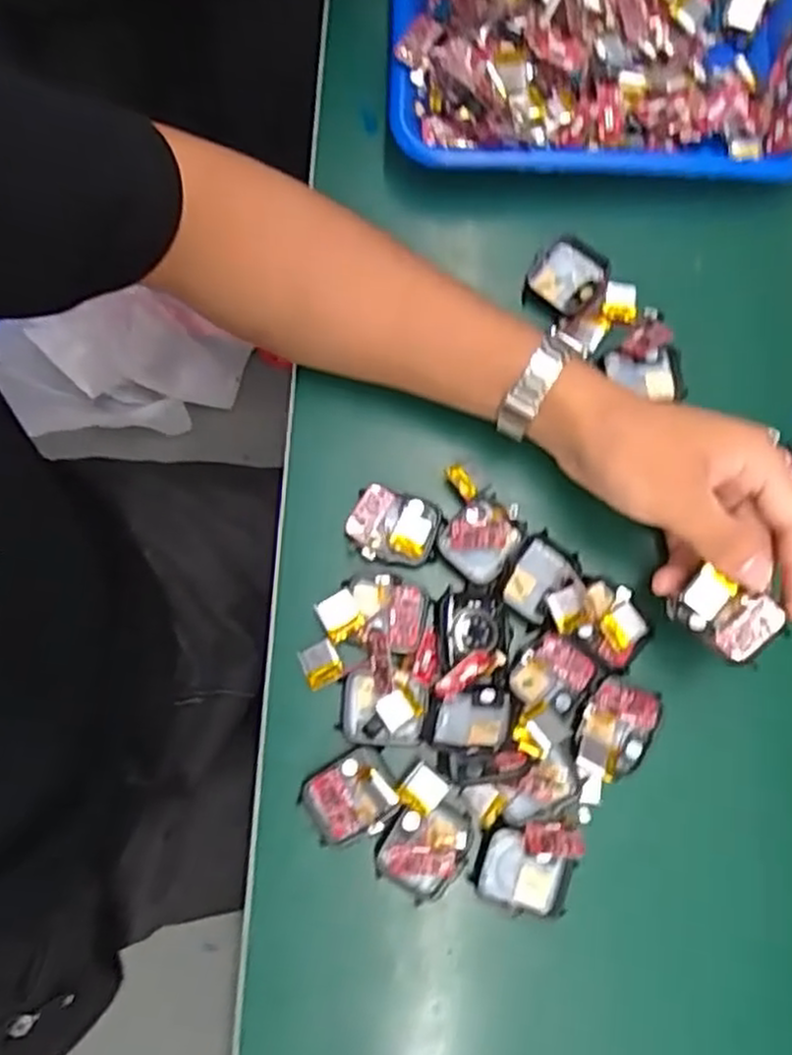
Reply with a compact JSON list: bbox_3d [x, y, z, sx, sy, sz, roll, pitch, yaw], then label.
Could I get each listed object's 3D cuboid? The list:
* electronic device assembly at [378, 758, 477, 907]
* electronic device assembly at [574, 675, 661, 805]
[{"bbox_3d":[0.016,0.151,0.369,0.040,0.015,0.059,19,78,3],"label":"electronic device assembly"},{"bbox_3d":[0.109,0.108,0.382,0.037,0.013,0.061,21,79,3],"label":"electronic device assembly"}]

